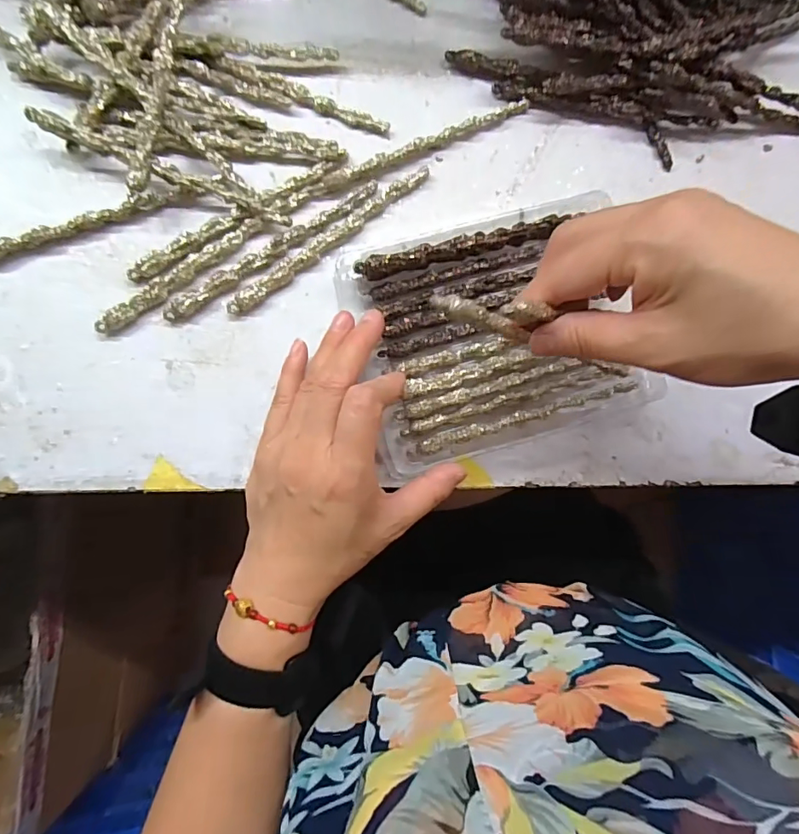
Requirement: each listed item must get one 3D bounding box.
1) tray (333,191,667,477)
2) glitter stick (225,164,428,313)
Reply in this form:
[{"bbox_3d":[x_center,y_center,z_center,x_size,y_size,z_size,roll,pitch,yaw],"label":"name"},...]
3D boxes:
[{"bbox_3d":[0.066,-0.057,0.319,0.182,0.022,0.148,-17,90,-6],"label":"tray"},{"bbox_3d":[-0.044,-0.115,0.314,0.154,0.008,0.013,-38,92,-5],"label":"glitter stick"}]

